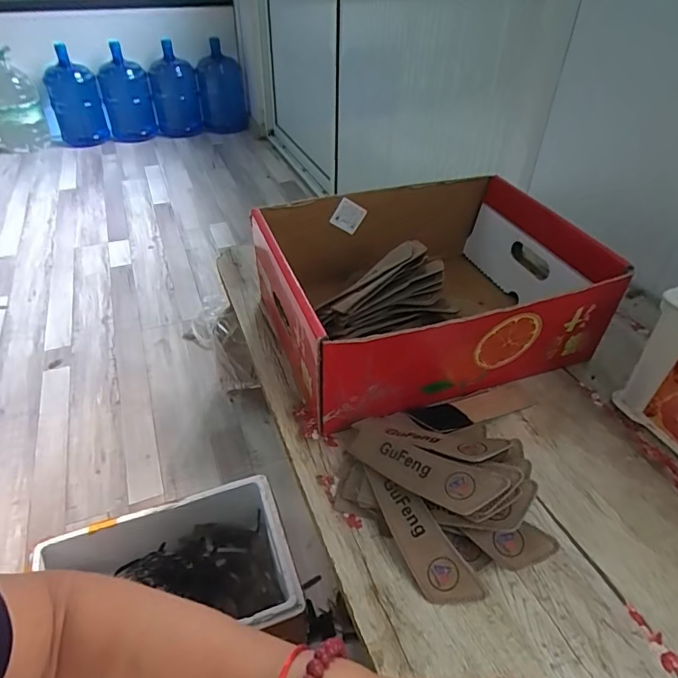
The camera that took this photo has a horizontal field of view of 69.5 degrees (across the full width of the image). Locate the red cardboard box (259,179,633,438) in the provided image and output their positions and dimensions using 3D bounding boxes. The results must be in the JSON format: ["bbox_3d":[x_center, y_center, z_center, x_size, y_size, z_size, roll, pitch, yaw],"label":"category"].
[{"bbox_3d":[0.120,-0.074,0.653,0.412,0.141,0.323,-13,41,-16],"label":"red cardboard box"}]

